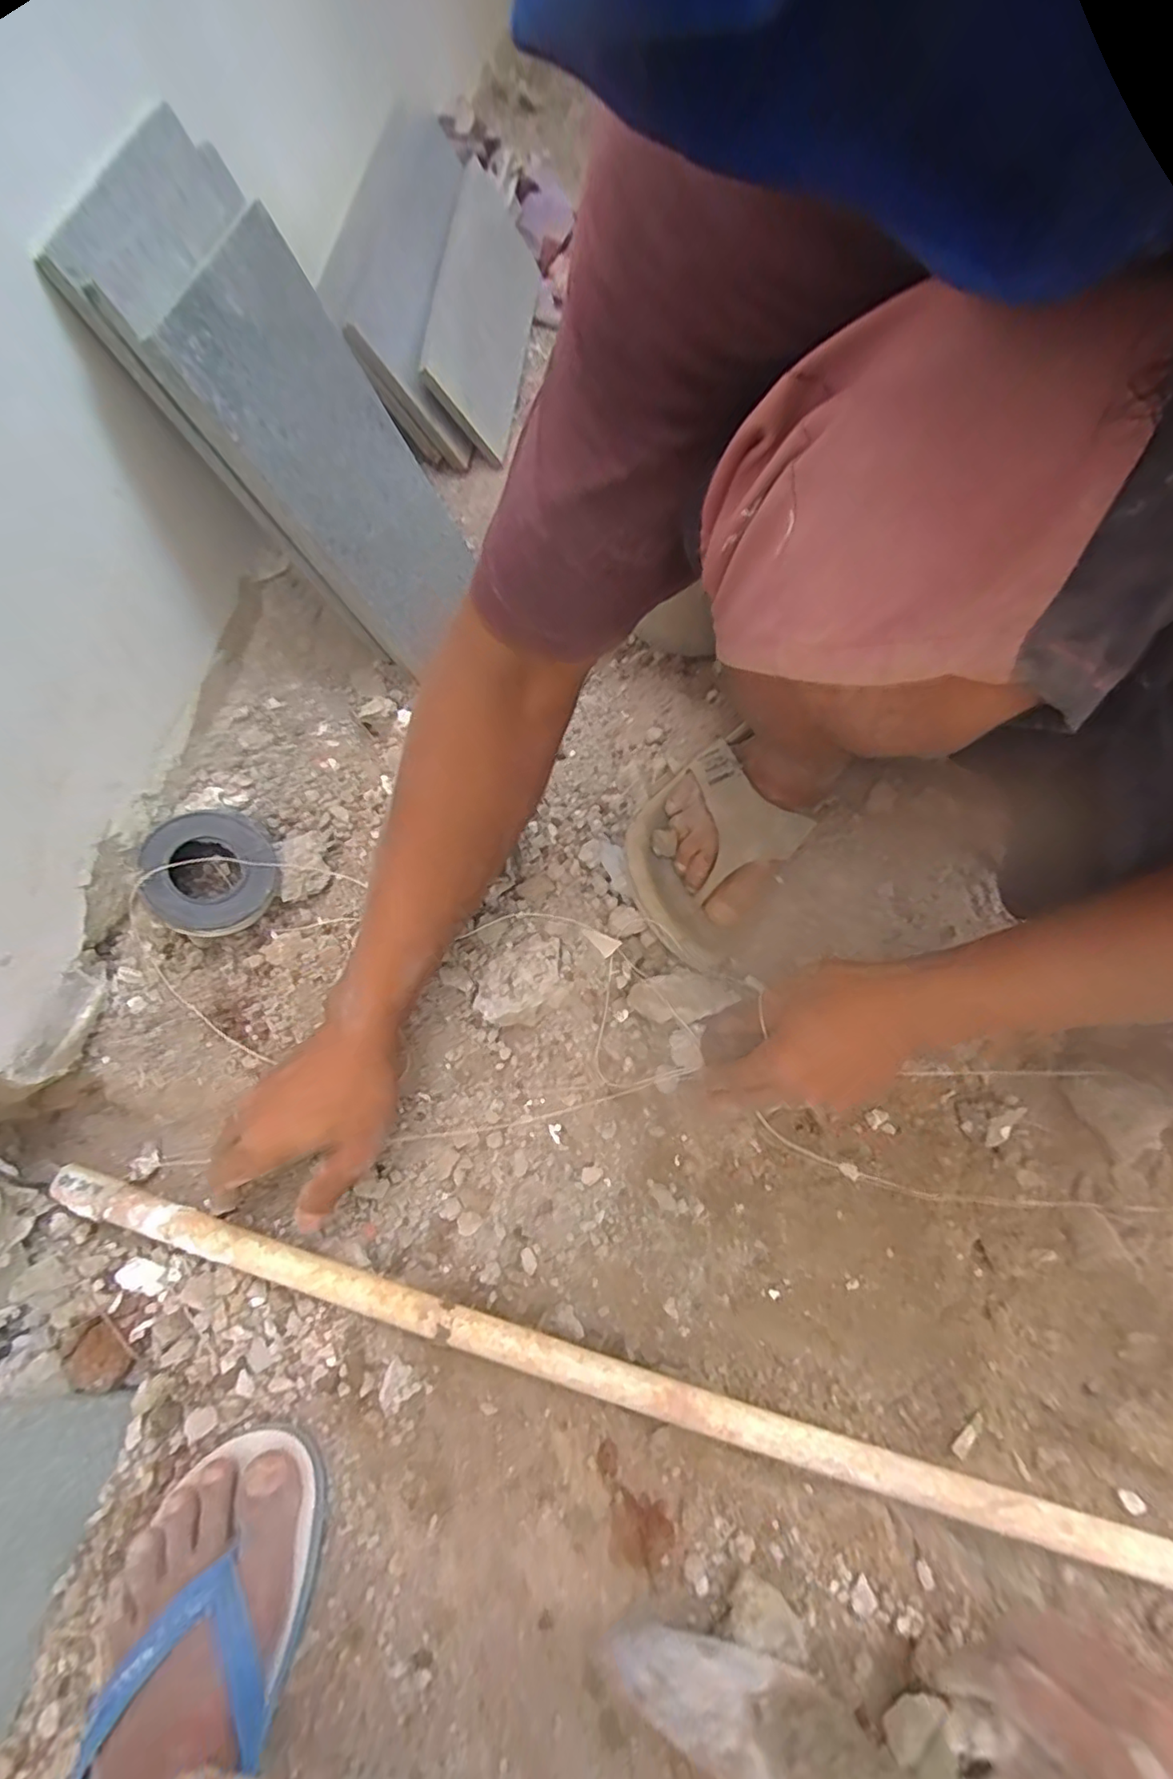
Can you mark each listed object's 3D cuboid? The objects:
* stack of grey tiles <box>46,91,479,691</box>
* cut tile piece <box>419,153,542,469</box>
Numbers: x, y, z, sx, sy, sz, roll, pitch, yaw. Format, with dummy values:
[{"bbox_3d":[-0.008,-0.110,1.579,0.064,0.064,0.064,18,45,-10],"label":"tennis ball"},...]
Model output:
[{"bbox_3d":[-0.192,-0.315,0.443,0.040,0.289,0.160,6,69,26],"label":"stack of grey tiles"},{"bbox_3d":[-0.107,-0.616,0.660,0.013,0.110,0.292,-3,73,38],"label":"cut tile piece"}]

